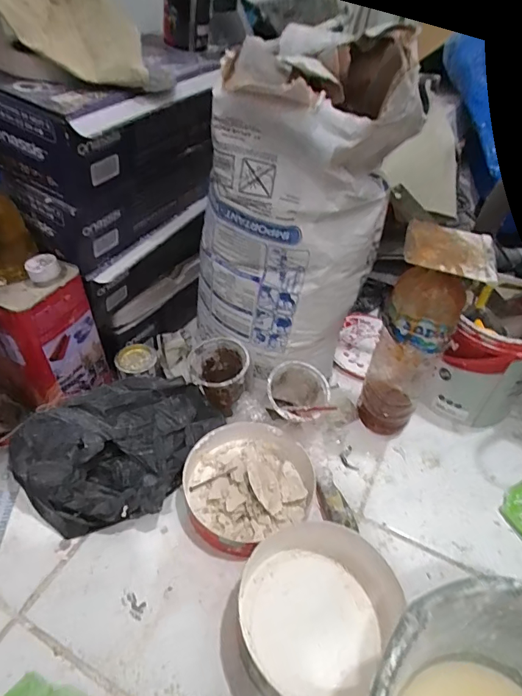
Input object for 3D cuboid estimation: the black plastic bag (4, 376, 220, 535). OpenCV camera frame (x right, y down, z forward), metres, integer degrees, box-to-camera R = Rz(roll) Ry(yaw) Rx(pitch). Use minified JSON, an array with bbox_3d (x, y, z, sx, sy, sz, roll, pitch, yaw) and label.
[{"bbox_3d":[-0.192,0.133,0.608,0.200,0.084,0.250,29,48,24],"label":"black plastic bag"}]

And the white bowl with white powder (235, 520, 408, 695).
[{"bbox_3d":[0.056,0.291,0.481,0.170,0.059,0.183,3,43,-2],"label":"white bowl with white powder"}]

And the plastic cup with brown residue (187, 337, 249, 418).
[{"bbox_3d":[-0.065,0.047,0.660,0.082,0.095,0.082,3,43,-2],"label":"plastic cup with brown residue"}]

